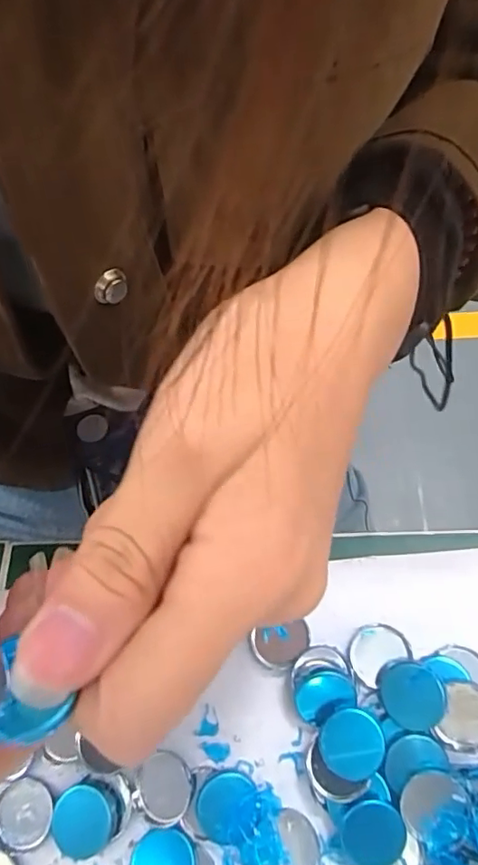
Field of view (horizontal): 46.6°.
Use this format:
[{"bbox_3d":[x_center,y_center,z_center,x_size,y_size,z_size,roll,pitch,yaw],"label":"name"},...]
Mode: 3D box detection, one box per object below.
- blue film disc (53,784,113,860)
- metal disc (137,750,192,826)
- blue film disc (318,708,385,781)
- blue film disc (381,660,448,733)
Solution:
[{"bbox_3d":[-0.046,0.114,0.164,0.017,0.006,0.018,-2,62,3],"label":"blue film disc"},{"bbox_3d":[-0.023,0.106,0.167,0.015,0.006,0.018,-15,62,-4],"label":"metal disc"},{"bbox_3d":[0.032,0.090,0.160,0.018,0.004,0.018,-6,52,8],"label":"blue film disc"},{"bbox_3d":[0.051,0.078,0.163,0.018,0.004,0.018,39,97,36],"label":"blue film disc"}]

